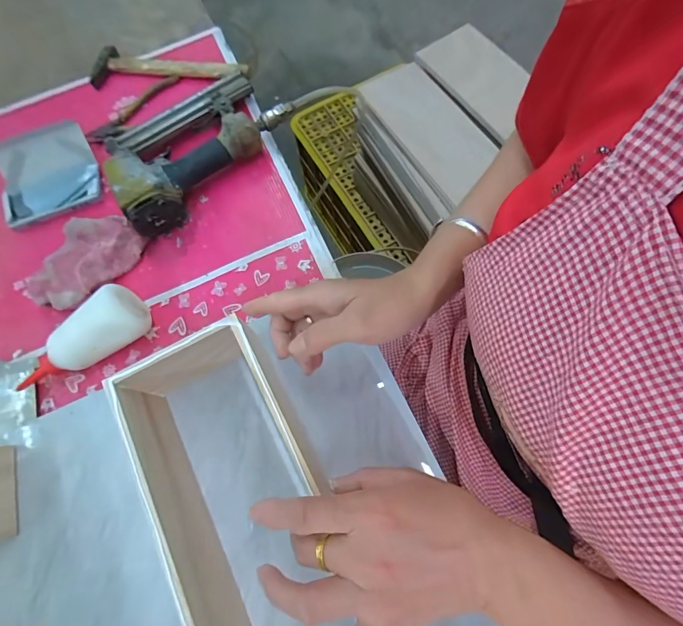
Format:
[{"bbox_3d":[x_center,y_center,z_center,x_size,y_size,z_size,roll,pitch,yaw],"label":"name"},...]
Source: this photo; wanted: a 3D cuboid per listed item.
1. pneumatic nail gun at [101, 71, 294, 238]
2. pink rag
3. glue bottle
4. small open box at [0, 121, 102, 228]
[{"bbox_3d":[-0.208,-0.229,0.496,0.163,0.060,0.247,41,77,15],"label":"pneumatic nail gun"},{"bbox_3d":[-0.322,-0.067,0.461,0.091,0.024,0.138,41,77,15],"label":"pink rag"},{"bbox_3d":[-0.292,0.034,0.408,0.158,0.056,0.060,-33,72,-9],"label":"glue bottle"},{"bbox_3d":[-0.401,-0.189,0.507,0.125,0.021,0.114,-19,92,-1],"label":"small open box"}]

